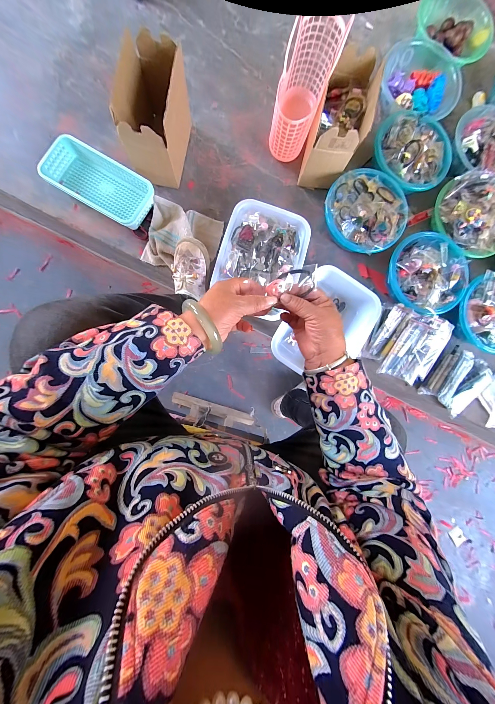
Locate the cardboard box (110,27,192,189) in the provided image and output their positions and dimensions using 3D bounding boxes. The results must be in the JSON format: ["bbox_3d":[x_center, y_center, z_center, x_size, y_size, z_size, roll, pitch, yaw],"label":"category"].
[{"bbox_3d":[-0.217,-0.550,0.574,0.108,0.180,0.217,10,86,-6],"label":"cardboard box"}]

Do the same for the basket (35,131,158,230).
[{"bbox_3d":[-0.376,-0.433,0.618,0.257,0.052,0.134,29,85,-4],"label":"basket"}]

